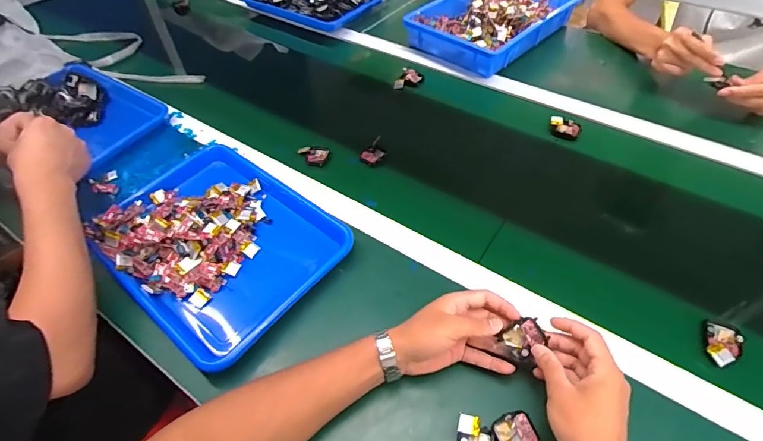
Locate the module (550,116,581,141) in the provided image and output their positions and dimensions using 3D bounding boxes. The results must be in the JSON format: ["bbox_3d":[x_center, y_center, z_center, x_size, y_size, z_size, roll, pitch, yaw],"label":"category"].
[{"bbox_3d":[0.329,-0.165,0.736,0.053,0.024,0.029,27,60,22],"label":"module"}]

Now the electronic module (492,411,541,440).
[{"bbox_3d":[0.139,0.222,0.421,0.049,0.014,0.041,-25,56,-13],"label":"electronic module"}]

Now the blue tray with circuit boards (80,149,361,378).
[{"bbox_3d":[-0.231,0.023,0.599,0.335,0.055,0.262,32,63,25],"label":"blue tray with circuit boards"}]

